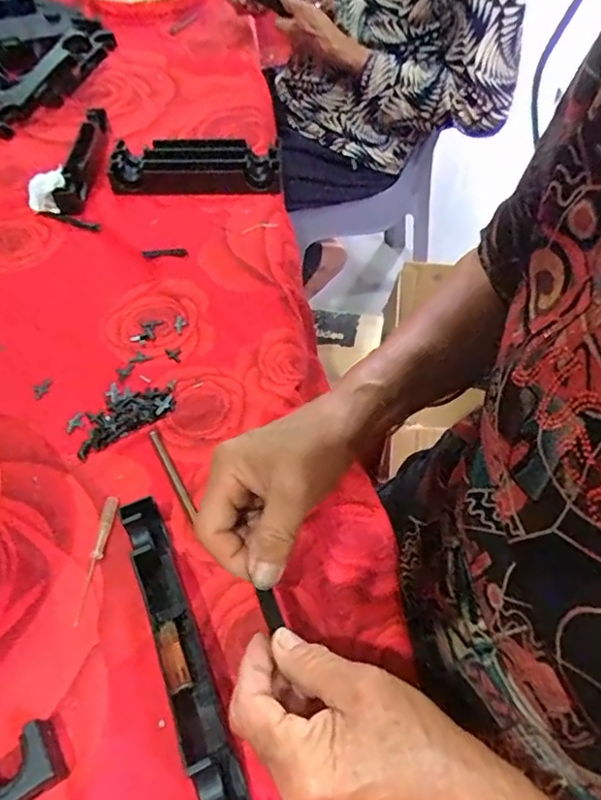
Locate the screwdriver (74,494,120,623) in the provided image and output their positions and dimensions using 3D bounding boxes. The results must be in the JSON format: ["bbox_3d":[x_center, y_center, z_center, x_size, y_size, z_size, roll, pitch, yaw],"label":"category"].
[{"bbox_3d":[-0.136,0.102,0.363,0.009,0.006,0.087,5,51,3],"label":"screwdriver"}]

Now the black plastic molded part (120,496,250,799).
[{"bbox_3d":[-0.070,0.142,0.312,0.025,0.026,0.191,-19,54,-15],"label":"black plastic molded part"}]

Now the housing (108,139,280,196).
[{"bbox_3d":[-0.121,-0.276,0.644,0.188,0.034,0.090,-1,51,-1],"label":"housing"}]

